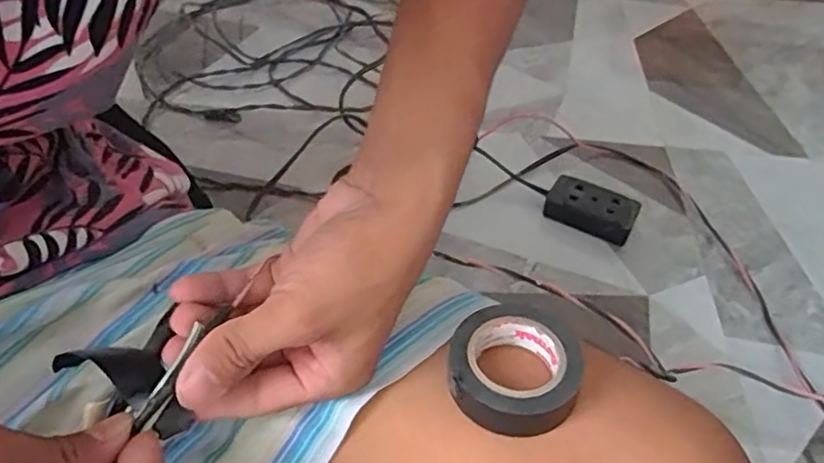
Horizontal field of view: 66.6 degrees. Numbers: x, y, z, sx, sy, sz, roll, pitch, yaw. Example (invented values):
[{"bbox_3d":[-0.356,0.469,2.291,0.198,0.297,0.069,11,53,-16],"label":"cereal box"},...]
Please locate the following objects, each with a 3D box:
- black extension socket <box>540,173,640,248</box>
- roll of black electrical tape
[{"bbox_3d":[0.162,-0.021,0.569,0.077,0.029,0.041,26,49,21],"label":"black extension socket"},{"bbox_3d":[0.044,0.062,0.283,0.057,0.026,0.060,1,45,-1],"label":"roll of black electrical tape"}]

